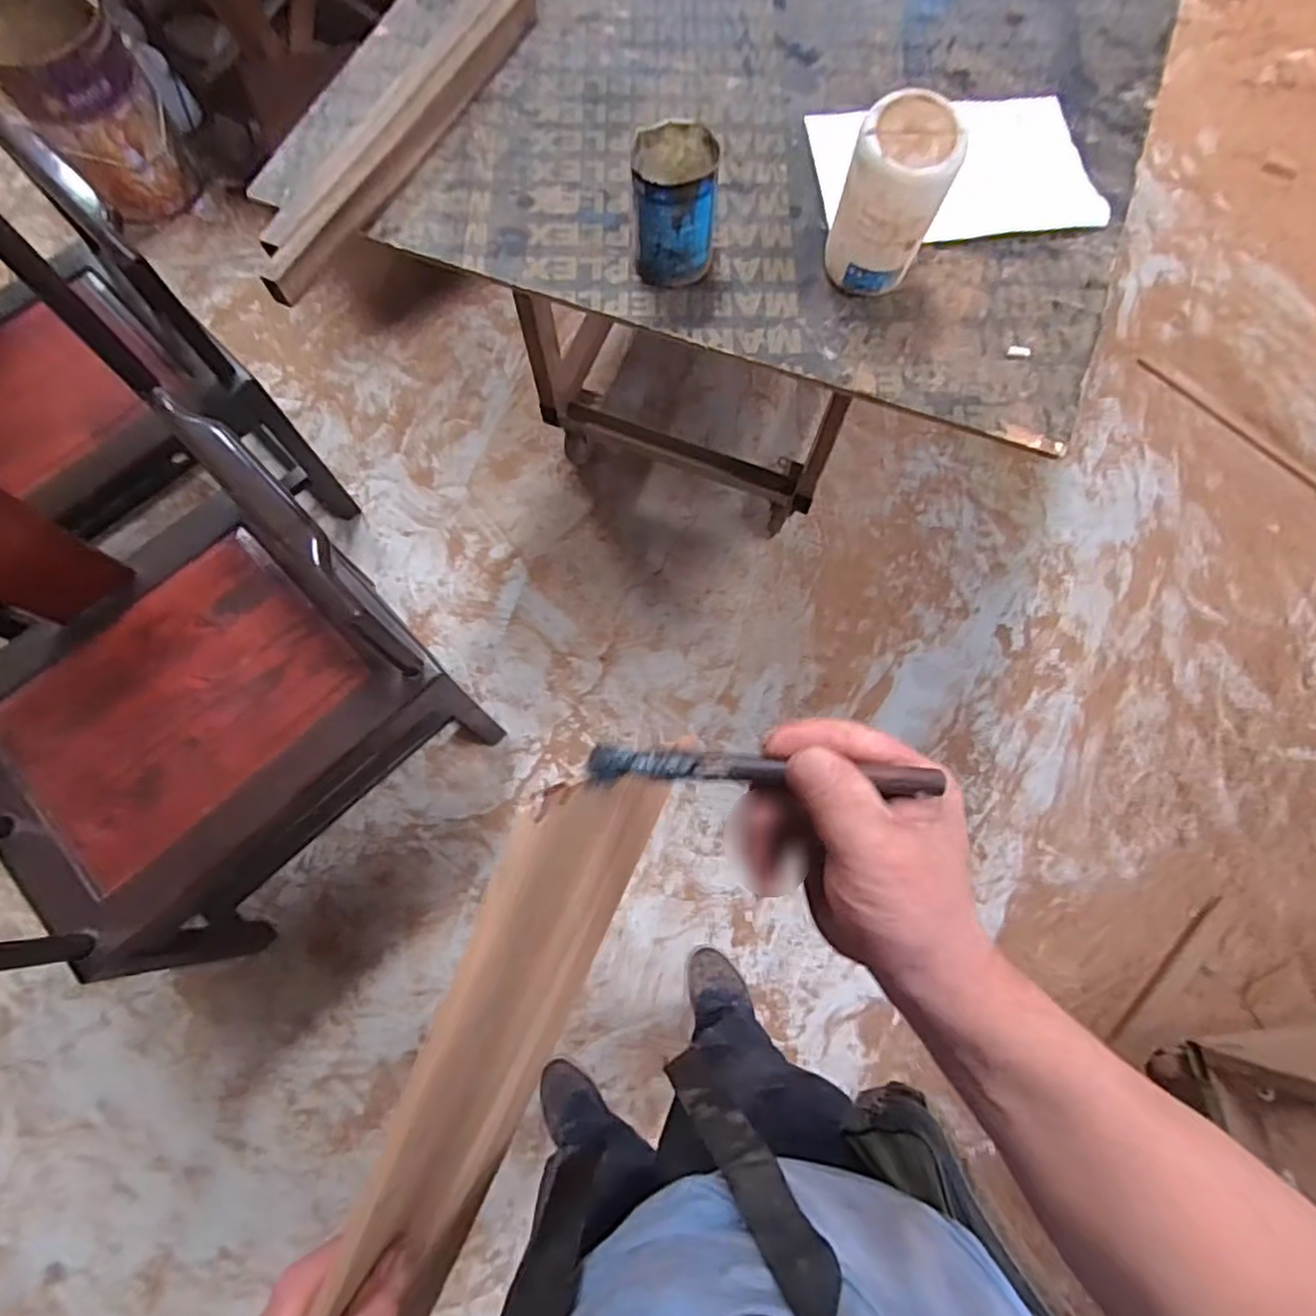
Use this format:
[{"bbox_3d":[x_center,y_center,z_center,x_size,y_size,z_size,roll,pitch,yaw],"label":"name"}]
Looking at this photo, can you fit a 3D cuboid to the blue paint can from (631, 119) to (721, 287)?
[{"bbox_3d":[0.017,-0.449,0.674,0.081,0.103,0.091,4,72,1],"label":"blue paint can"}]

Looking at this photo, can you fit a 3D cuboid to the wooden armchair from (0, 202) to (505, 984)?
[{"bbox_3d":[-0.710,0.012,0.877,0.617,0.905,0.554,-42,79,-10],"label":"wooden armchair"}]

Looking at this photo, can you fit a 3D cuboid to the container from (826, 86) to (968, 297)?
[{"bbox_3d":[0.219,-0.432,0.642,0.089,0.144,0.082,0,75,0],"label":"container"}]

